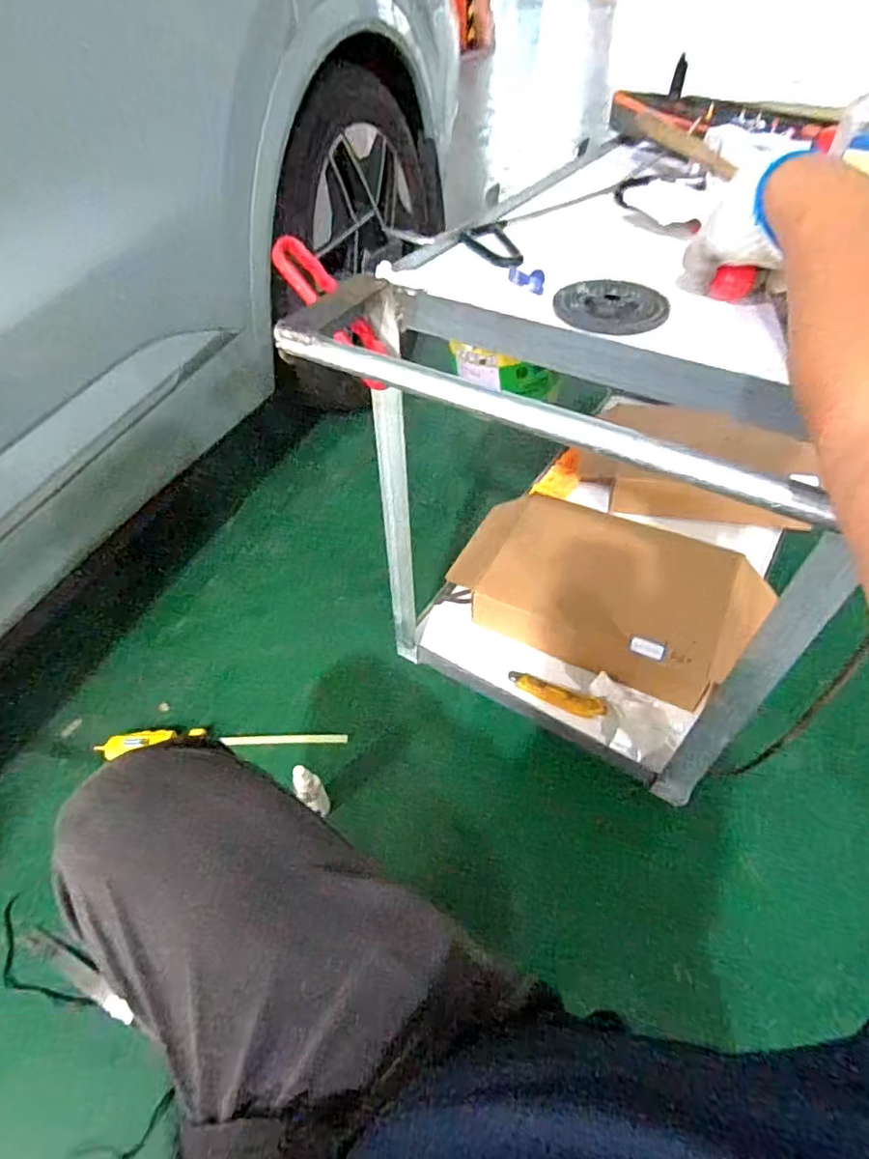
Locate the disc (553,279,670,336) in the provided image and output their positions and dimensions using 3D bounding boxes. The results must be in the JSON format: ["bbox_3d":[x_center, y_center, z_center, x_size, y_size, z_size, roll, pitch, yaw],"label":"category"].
[{"bbox_3d":[0.152,-0.238,0.510,0.091,0.010,0.091,-3,47,3],"label":"disc"}]

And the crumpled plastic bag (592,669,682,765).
[{"bbox_3d":[0.283,0.194,0.830,0.082,0.035,0.127,-13,47,-6],"label":"crumpled plastic bag"}]

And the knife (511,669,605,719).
[{"bbox_3d":[0.180,0.169,0.875,0.146,0.014,0.032,20,52,22],"label":"knife"}]

